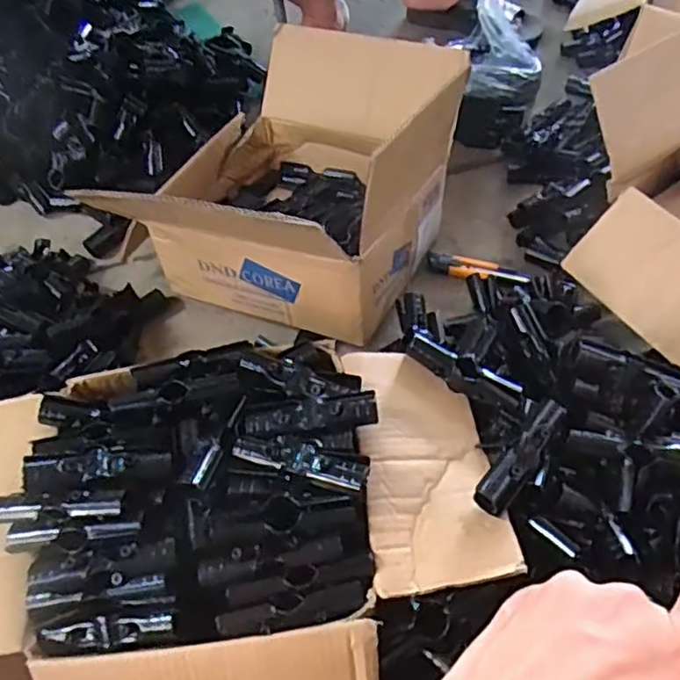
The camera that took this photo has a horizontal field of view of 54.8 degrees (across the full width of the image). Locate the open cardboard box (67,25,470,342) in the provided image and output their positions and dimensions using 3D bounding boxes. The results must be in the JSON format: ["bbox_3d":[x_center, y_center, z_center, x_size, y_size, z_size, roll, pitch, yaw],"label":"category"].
[{"bbox_3d":[-0.049,-0.235,0.910,0.363,0.261,0.407,21,59,18],"label":"open cardboard box"}]

